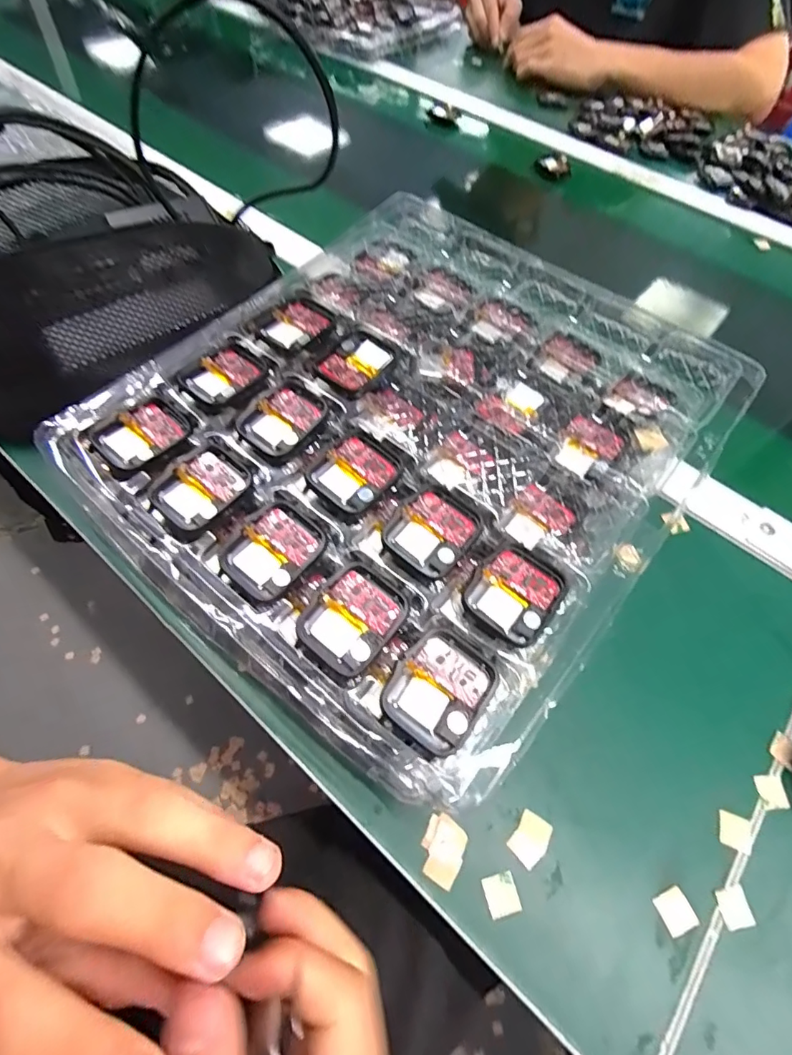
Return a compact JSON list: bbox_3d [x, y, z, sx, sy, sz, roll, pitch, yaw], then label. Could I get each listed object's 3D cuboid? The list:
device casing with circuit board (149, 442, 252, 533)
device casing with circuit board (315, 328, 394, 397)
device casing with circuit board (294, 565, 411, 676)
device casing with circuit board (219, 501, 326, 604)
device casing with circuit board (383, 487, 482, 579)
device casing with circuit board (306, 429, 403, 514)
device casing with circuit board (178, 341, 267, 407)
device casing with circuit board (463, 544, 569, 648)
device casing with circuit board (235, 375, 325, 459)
[{"bbox_3d":[-0.094,-0.019,0.239,0.036,0.013,0.043,35,63,16],"label":"device casing with circuit board"},{"bbox_3d":[-0.023,-0.095,0.279,0.036,0.006,0.045,37,64,17],"label":"device casing with circuit board"},{"bbox_3d":[-0.018,0.039,0.211,0.036,0.009,0.042,37,63,17],"label":"device casing with circuit board"},{"bbox_3d":[-0.057,0.011,0.225,0.035,0.012,0.043,41,64,18],"label":"device casing with circuit board"},{"bbox_3d":[0.018,0.001,0.232,0.037,0.007,0.041,36,63,16],"label":"device casing with circuit board"},{"bbox_3d":[-0.020,-0.029,0.245,0.036,0.007,0.043,38,64,17],"label":"device casing with circuit board"},{"bbox_3d":[-0.098,-0.087,0.275,0.042,0.005,0.036,-39,69,-23],"label":"device casing with circuit board"},{"bbox_3d":[0.055,0.030,0.219,0.037,0.006,0.043,38,64,17],"label":"device casing with circuit board"},{"bbox_3d":[-0.059,-0.060,0.261,0.036,0.010,0.045,37,63,16],"label":"device casing with circuit board"}]

